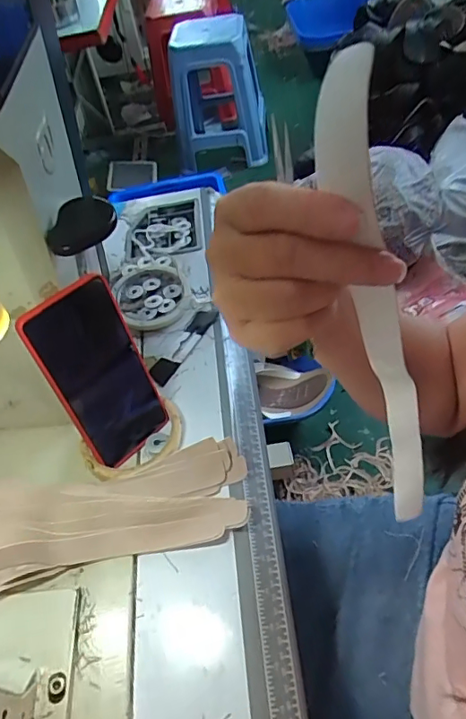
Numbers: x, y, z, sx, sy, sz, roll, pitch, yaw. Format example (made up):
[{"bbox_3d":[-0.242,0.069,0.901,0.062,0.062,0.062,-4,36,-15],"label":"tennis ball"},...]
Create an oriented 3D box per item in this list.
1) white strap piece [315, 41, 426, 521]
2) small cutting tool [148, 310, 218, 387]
[{"bbox_3d":[0.084,0.006,0.275,0.025,0.316,0.032,-12,49,16],"label":"white strap piece"},{"bbox_3d":[-0.054,-0.018,0.557,0.026,0.004,0.108,22,57,25],"label":"small cutting tool"}]

